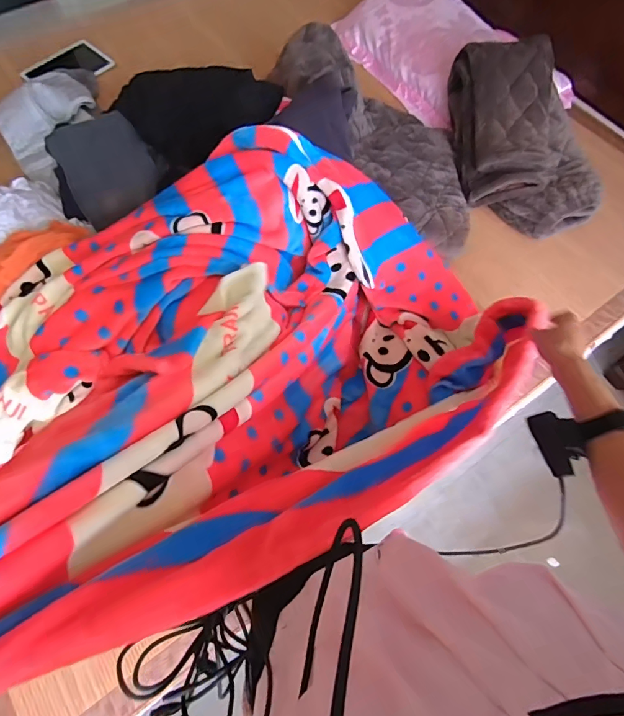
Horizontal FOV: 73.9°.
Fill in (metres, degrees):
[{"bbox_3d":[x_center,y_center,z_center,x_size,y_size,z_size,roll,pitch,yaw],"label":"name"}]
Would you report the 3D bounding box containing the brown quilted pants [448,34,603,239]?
[{"bbox_3d":[0.544,-0.565,1.064,0.307,0.207,0.476,-2,67,-4],"label":"brown quilted pants"}]

